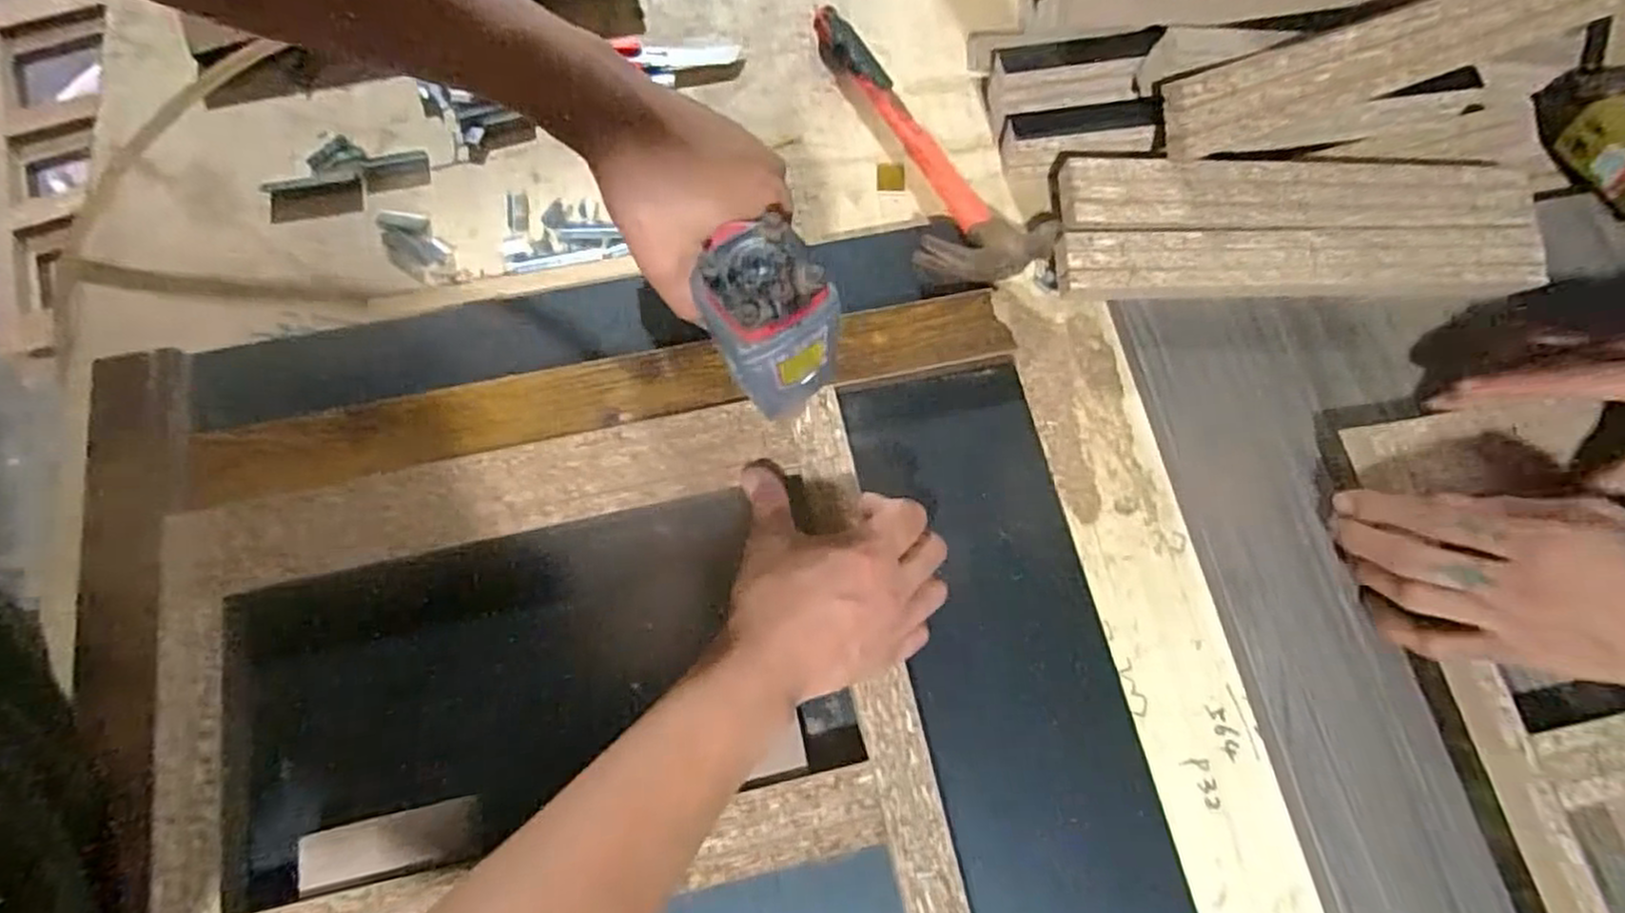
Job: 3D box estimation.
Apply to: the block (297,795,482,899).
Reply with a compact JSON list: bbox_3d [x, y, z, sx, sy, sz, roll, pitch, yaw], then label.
[{"bbox_3d":[-0.206,0.191,0.362,0.083,0.013,0.028,-11,71,-5],"label":"block"}]

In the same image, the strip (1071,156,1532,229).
[{"bbox_3d":[0.314,-0.169,0.480,0.304,0.014,0.050,-1,71,-2],"label":"strip"}]

